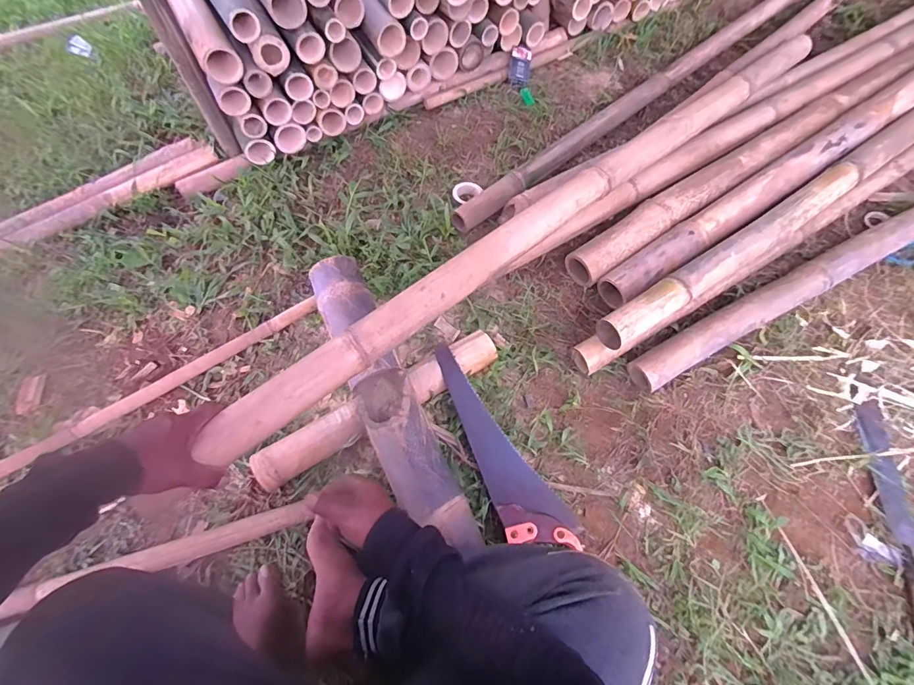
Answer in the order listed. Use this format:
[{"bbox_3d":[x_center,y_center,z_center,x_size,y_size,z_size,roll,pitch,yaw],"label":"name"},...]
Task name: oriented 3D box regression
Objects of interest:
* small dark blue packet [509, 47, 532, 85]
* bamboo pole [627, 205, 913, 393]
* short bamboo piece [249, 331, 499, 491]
[{"bbox_3d":[0.189,-0.825,1.245,0.061,0.016,0.101,11,101,7],"label":"small dark blue packet"},{"bbox_3d":[1.074,-0.277,0.919,1.645,0.076,0.099,-24,65,-9],"label":"bamboo pole"},{"bbox_3d":[-0.142,0.116,0.783,0.483,0.068,0.080,-29,66,-12],"label":"short bamboo piece"}]

